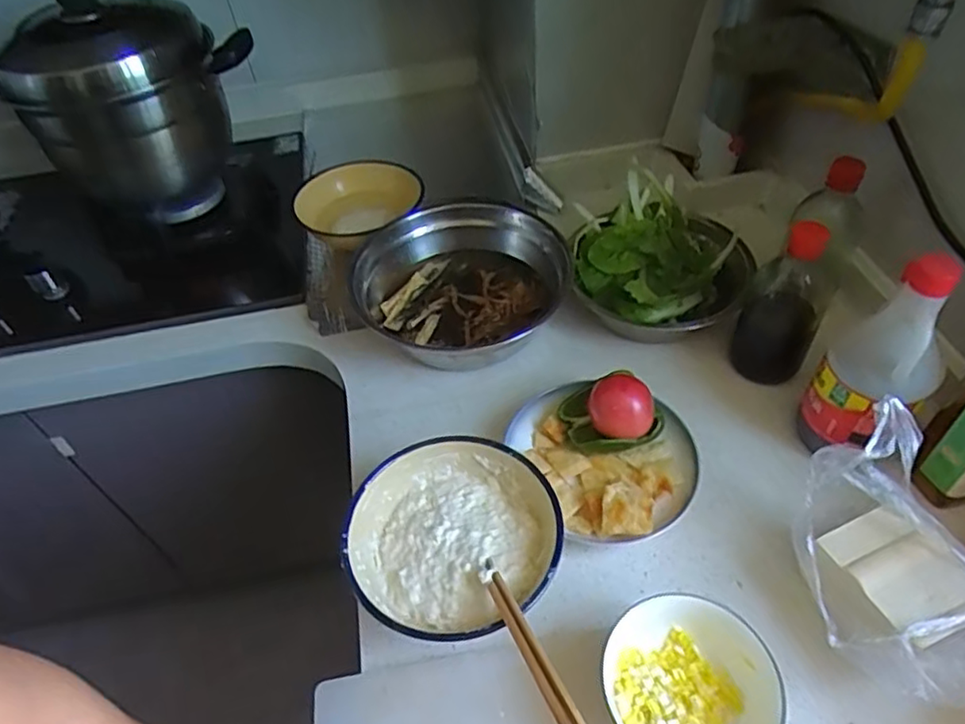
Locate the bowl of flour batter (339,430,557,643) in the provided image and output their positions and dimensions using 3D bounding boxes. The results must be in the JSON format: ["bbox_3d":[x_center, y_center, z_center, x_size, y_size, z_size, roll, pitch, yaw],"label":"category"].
[{"bbox_3d":[-0.024,0.150,0.534,0.170,0.066,0.166,-3,47,3],"label":"bowl of flour batter"}]

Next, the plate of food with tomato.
[{"bbox_3d":[0.114,0.078,0.591,0.155,0.078,0.177,-22,51,-18],"label":"plate of food with tomato"}]

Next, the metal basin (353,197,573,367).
[{"bbox_3d":[-0.024,-0.095,0.742,0.217,0.084,0.266,-26,50,-17],"label":"metal basin"}]

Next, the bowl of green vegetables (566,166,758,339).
[{"bbox_3d":[0.203,-0.118,0.726,0.181,0.089,0.189,-3,47,3],"label":"bowl of green vegetables"}]

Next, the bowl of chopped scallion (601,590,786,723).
[{"bbox_3d":[0.146,0.234,0.454,0.114,0.071,0.113,-3,47,3],"label":"bowl of chopped scallion"}]

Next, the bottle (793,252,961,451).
[{"bbox_3d":[0.332,0.003,0.533,0.090,0.186,0.079,31,57,29],"label":"bottle"}]

